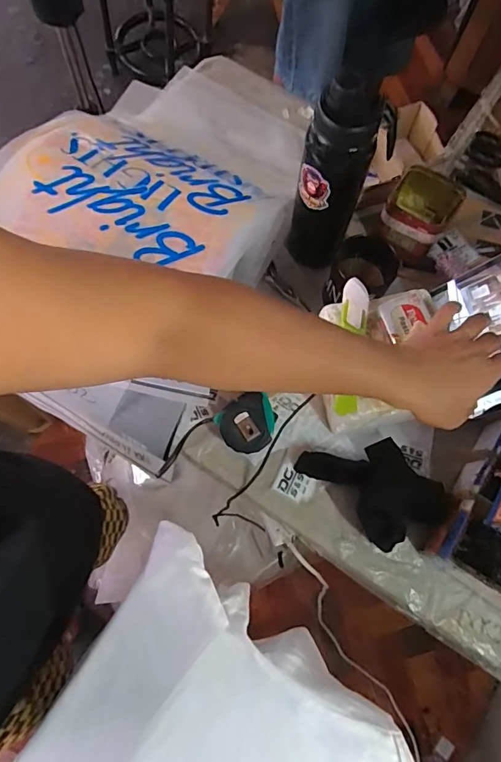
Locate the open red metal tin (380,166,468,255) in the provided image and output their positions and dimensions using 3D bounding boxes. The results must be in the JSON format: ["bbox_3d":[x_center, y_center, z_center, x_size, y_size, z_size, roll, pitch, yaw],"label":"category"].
[{"bbox_3d":[0.242,-0.242,0.677,0.094,0.088,0.112,34,74,6],"label":"open red metal tin"}]

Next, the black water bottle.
[{"bbox_3d":[0.095,-0.230,0.543,0.088,0.224,0.061,22,74,2],"label":"black water bottle"}]

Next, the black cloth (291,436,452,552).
[{"bbox_3d":[0.154,0.125,0.564,0.170,0.049,0.108,44,76,9],"label":"black cloth"}]

